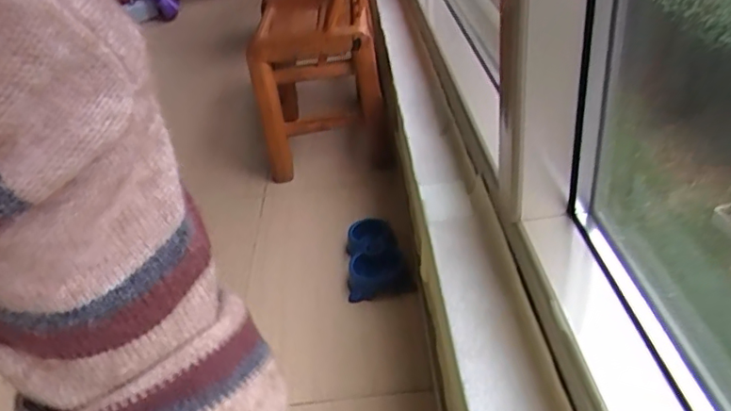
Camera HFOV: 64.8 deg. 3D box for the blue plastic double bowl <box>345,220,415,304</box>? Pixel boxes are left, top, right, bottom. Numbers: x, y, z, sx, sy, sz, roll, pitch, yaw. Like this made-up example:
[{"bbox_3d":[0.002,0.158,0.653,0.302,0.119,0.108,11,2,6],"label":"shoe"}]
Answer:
[{"bbox_3d":[0.023,0.101,1.102,0.116,0.057,0.190,-3,35,-4],"label":"blue plastic double bowl"}]

